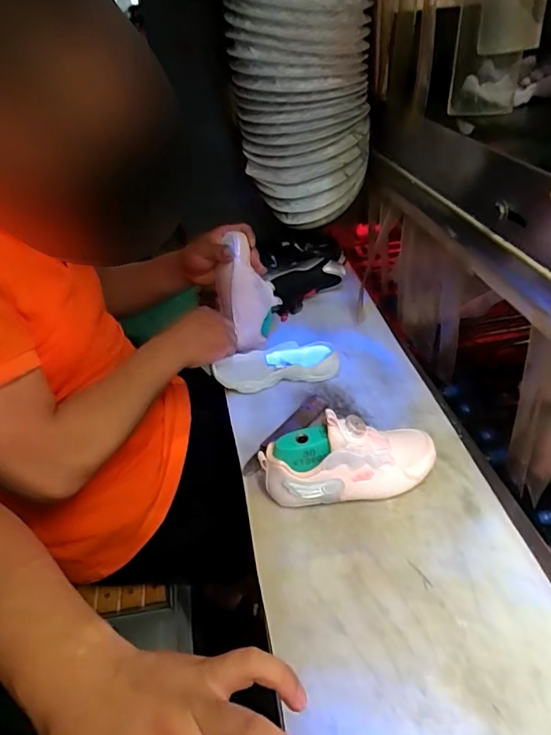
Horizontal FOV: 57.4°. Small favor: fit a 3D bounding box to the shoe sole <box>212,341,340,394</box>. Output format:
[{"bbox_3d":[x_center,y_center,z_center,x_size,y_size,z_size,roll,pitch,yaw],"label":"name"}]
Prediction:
[{"bbox_3d":[-0.001,-0.003,0.786,0.185,0.035,0.084,-9,36,-7],"label":"shoe sole"}]

